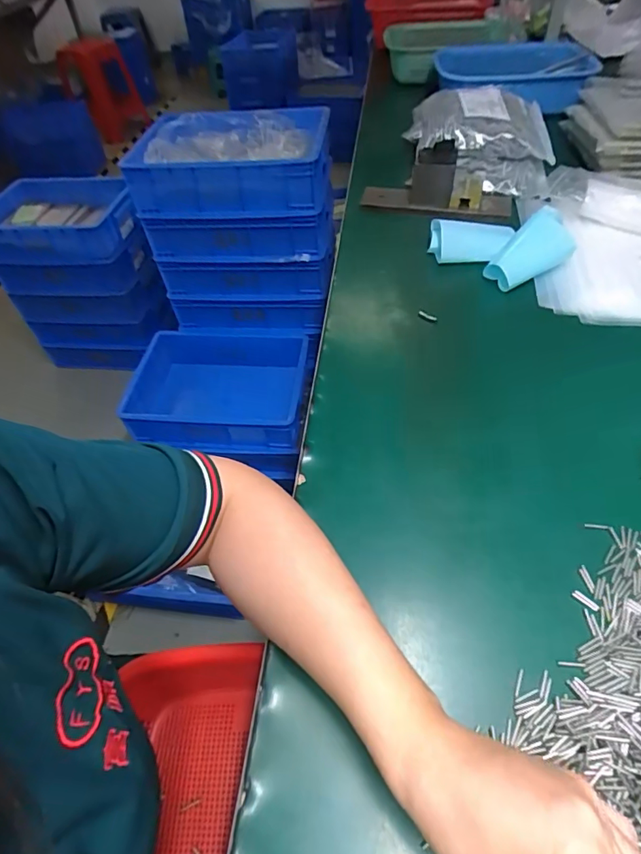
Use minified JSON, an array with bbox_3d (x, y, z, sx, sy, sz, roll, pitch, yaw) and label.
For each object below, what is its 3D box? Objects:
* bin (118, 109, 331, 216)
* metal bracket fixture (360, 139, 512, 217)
[{"bbox_3d":[-0.190,-0.609,1.075,0.410,0.122,0.339,4,50,9],"label":"bin"},{"bbox_3d":[0.166,-0.354,0.681,0.213,0.073,0.076,16,53,18],"label":"metal bracket fixture"}]

